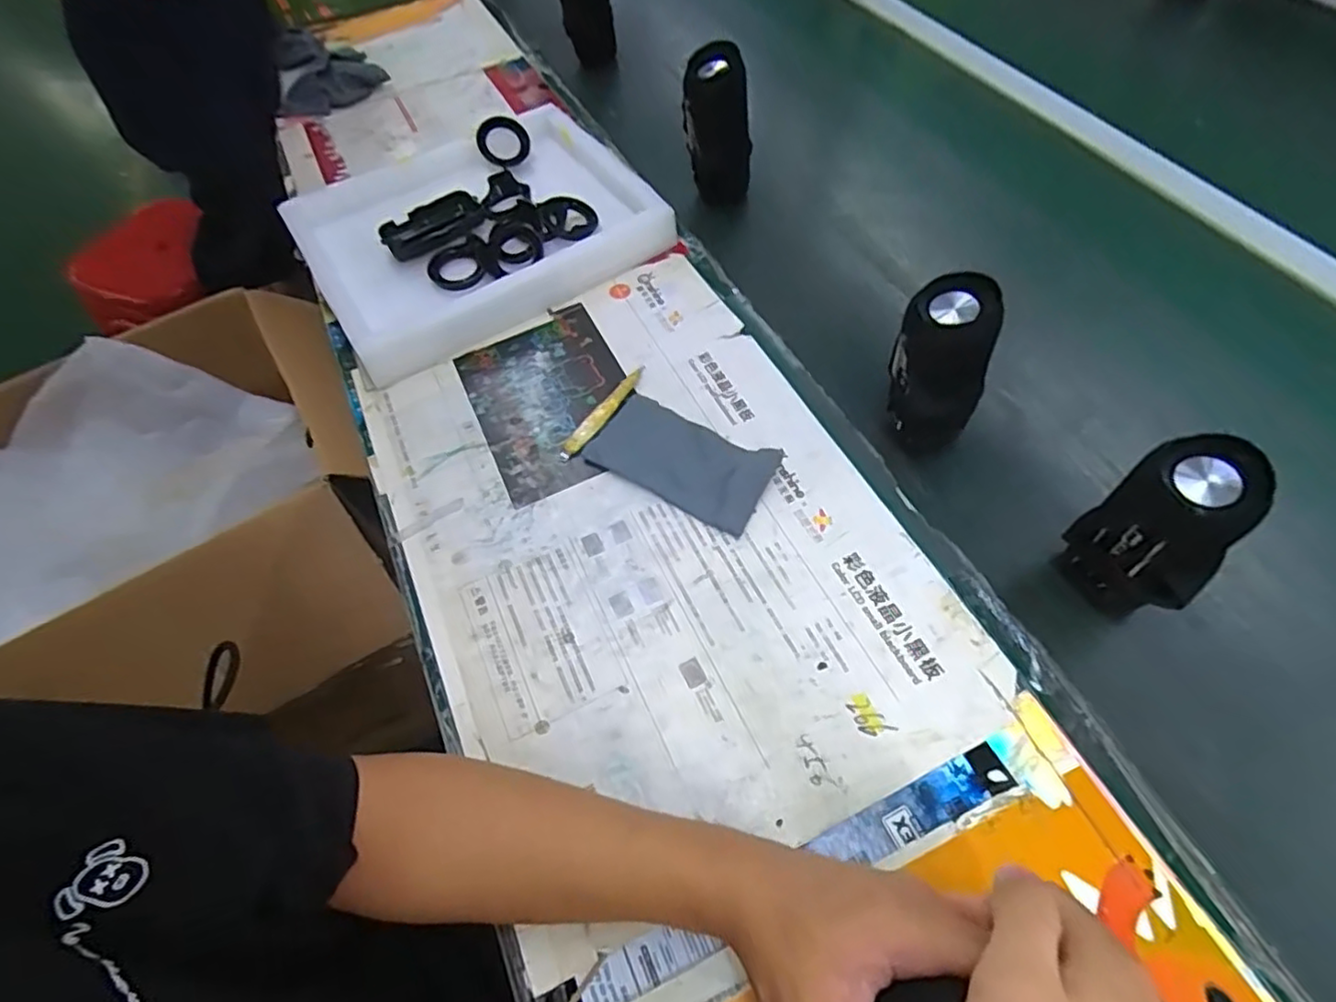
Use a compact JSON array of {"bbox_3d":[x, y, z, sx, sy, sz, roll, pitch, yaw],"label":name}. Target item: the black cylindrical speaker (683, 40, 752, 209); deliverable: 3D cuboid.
[{"bbox_3d":[0.055,-0.400,0.718,0.069,0.157,0.065,-3,57,2],"label":"black cylindrical speaker"}]

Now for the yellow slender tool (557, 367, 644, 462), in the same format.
[{"bbox_3d":[-0.058,-0.082,0.600,0.016,0.010,0.121,31,64,22],"label":"yellow slender tool"}]

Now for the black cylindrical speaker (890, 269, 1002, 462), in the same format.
[{"bbox_3d":[0.210,-0.104,0.509,0.047,0.132,0.057,-20,58,-9],"label":"black cylindrical speaker"}]

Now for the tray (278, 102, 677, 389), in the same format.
[{"bbox_3d":[-0.218,-0.309,0.721,0.343,0.041,0.289,-31,60,-15],"label":"tray"}]

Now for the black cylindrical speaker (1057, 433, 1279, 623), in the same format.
[{"bbox_3d":[0.321,0.022,0.426,0.049,0.132,0.074,-30,60,-15],"label":"black cylindrical speaker"}]

